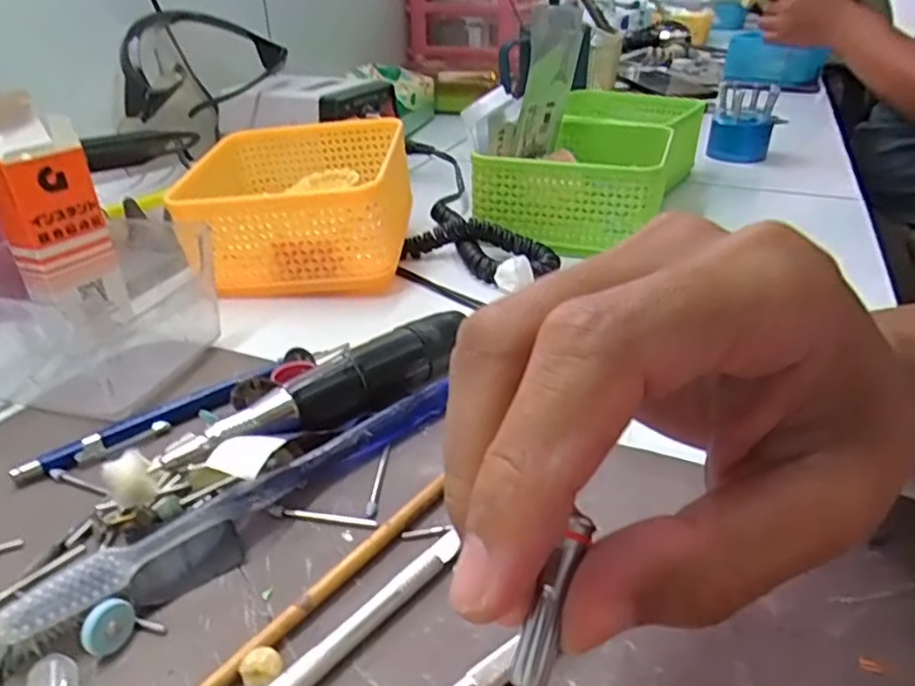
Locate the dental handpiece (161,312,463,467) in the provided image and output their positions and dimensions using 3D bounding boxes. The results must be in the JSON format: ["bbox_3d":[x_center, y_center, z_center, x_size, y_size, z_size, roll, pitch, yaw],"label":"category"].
[{"bbox_3d":[-0.052,0.020,0.283,0.147,0.023,0.024,-28,39,-36],"label":"dental handpiece"}]

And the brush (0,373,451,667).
[{"bbox_3d":[-0.069,0.050,0.242,0.024,0.020,0.185,22,38,35],"label":"brush"}]

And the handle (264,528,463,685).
[{"bbox_3d":[-0.044,0.094,0.180,0.007,0.008,0.115,23,39,35],"label":"handle"}]

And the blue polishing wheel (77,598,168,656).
[{"bbox_3d":[-0.100,0.084,0.193,0.007,0.016,0.019,-14,9,33],"label":"blue polishing wheel"}]

